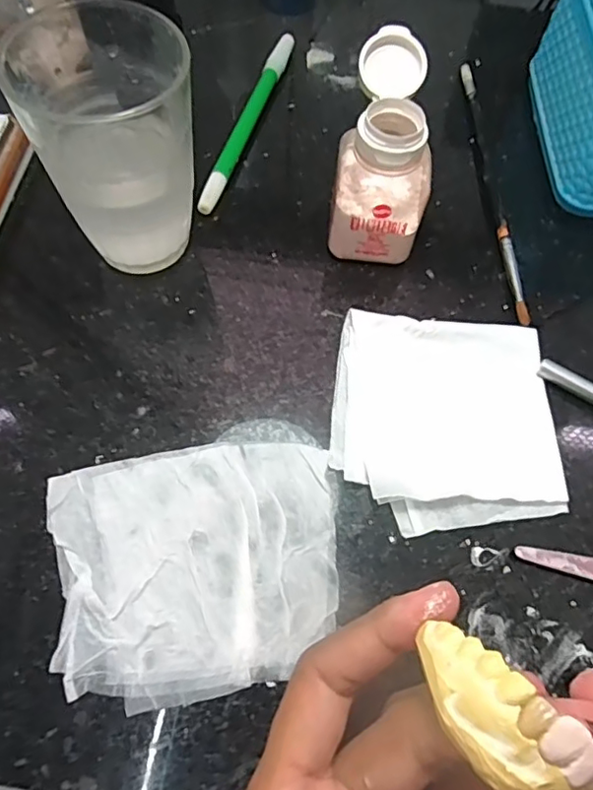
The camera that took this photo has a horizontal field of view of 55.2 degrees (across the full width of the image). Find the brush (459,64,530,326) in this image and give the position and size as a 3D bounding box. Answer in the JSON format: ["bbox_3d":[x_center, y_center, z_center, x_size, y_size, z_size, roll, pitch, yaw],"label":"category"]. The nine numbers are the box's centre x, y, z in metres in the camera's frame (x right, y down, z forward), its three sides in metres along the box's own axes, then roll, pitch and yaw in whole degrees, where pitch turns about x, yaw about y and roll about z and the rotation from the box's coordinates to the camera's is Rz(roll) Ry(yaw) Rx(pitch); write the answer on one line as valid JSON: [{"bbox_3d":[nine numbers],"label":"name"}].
[{"bbox_3d":[0.105,-0.117,0.309,0.008,0.006,0.185,0,64,-3],"label":"brush"}]

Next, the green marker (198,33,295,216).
[{"bbox_3d":[-0.026,-0.155,0.319,0.010,0.010,0.144,16,65,5],"label":"green marker"}]

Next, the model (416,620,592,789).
[{"bbox_3d":[0.047,0.077,0.135,0.022,0.016,0.047,-38,55,-19],"label":"model"}]

